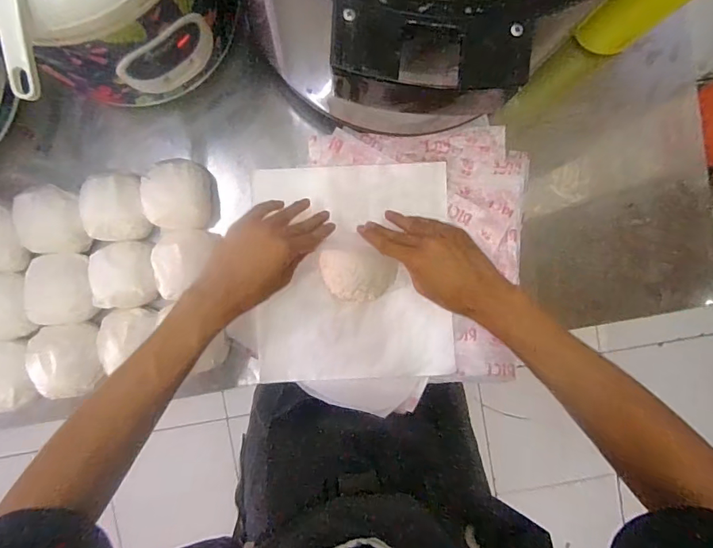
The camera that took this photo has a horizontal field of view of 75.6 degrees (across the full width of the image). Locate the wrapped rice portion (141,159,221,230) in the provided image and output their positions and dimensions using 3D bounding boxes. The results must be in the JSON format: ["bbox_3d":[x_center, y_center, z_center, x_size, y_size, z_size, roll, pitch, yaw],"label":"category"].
[{"bbox_3d":[-0.216,-0.093,0.564,0.080,0.054,0.081,-3,93,-2],"label":"wrapped rice portion"}]

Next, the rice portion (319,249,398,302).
[{"bbox_3d":[0.003,0.002,0.561,0.094,0.041,0.060,7,92,-2],"label":"rice portion"}]

